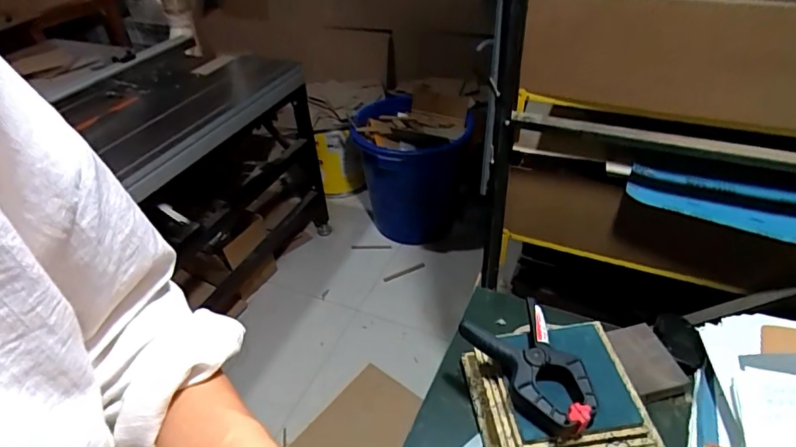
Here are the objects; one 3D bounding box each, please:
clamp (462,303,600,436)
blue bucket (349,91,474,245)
[{"bbox_3d":[0.156,0.162,0.545,0.102,0.040,0.158,-18,41,-17],"label":"clamp"},{"bbox_3d":[0.070,-0.202,1.903,0.418,0.438,0.479,8,40,15],"label":"blue bucket"}]

